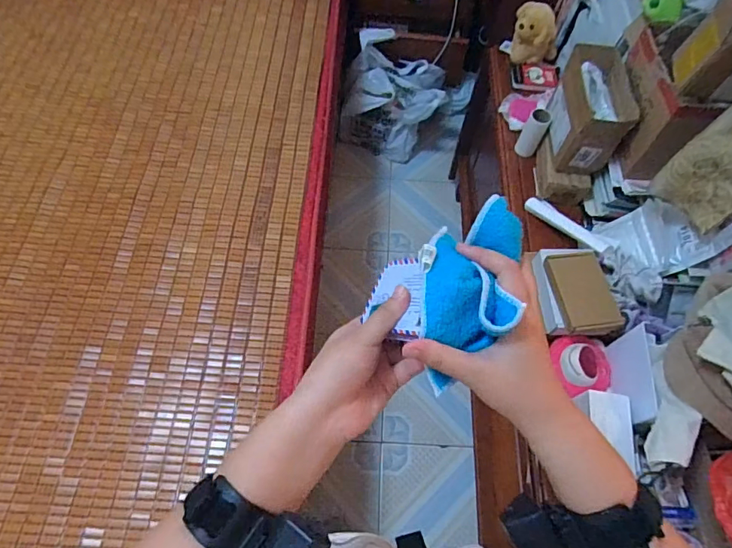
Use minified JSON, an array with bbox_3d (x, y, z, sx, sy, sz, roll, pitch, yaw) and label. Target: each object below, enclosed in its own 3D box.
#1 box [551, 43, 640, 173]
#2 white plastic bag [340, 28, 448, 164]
[{"bbox_3d":[0.428,-0.316,0.923,0.112,0.131,0.200,11,62,3],"label":"box"},{"bbox_3d":[0.103,-0.610,1.653,0.329,0.288,0.284,18,63,7],"label":"white plastic bag"}]

